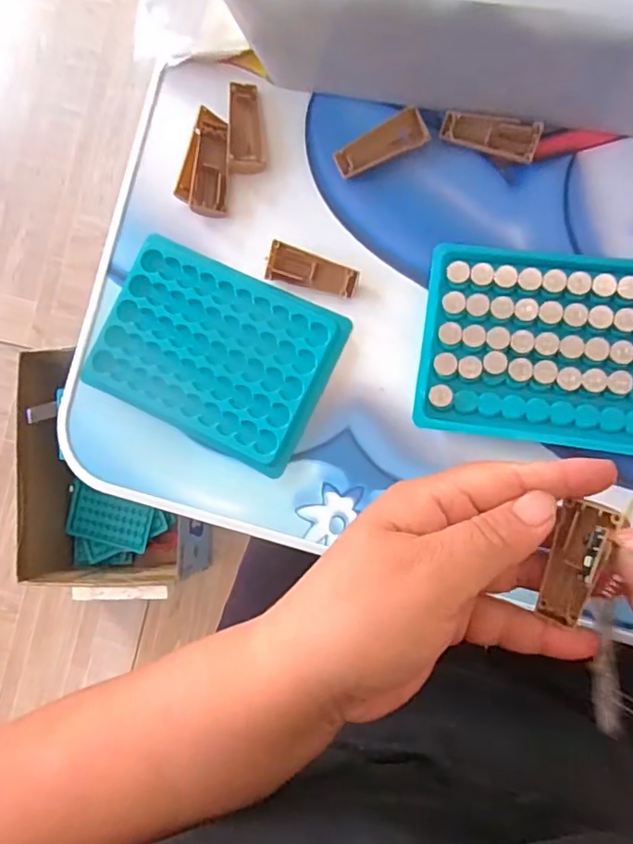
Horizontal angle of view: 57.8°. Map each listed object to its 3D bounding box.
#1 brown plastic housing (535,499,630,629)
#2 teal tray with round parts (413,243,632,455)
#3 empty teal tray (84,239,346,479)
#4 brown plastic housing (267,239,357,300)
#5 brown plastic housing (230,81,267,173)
[{"bbox_3d":[0.103,0.052,0.225,0.019,0.010,0.044,22,103,27],"label":"brown plastic housing"},{"bbox_3d":[0.119,-0.037,0.284,0.130,0.017,0.094,7,87,9],"label":"teal tray with round parts"},{"bbox_3d":[-0.056,-0.038,0.314,0.128,0.009,0.093,26,90,10],"label":"empty teal tray"},{"bbox_3d":[-0.002,-0.081,0.308,0.049,0.011,0.018,15,88,10],"label":"brown plastic housing"},{"bbox_3d":[-0.039,-0.165,0.321,0.019,0.010,0.050,-3,83,7],"label":"brown plastic housing"}]

